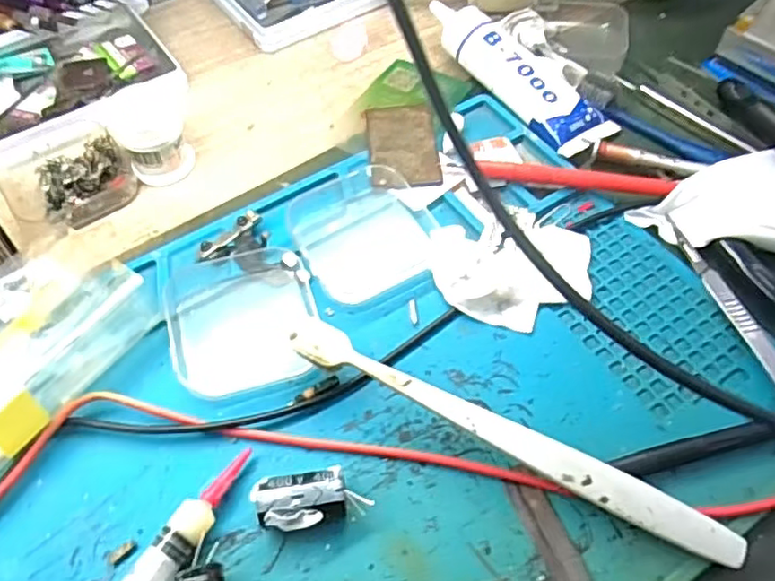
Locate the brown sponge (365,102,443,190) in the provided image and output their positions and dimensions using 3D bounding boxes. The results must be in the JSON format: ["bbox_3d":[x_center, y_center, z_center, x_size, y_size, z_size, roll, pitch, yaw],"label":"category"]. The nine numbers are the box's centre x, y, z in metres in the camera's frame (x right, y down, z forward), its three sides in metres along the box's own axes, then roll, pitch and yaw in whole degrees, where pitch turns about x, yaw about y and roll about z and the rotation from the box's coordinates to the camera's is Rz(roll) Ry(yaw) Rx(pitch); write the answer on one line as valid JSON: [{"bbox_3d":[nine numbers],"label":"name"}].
[{"bbox_3d":[0.008,-0.079,0.345,0.036,0.005,0.058,-5,56,-2],"label":"brown sponge"}]

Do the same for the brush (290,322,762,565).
[{"bbox_3d":[0.044,0.057,0.244,0.180,0.026,0.016,23,60,15],"label":"brush"}]

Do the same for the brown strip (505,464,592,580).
[{"bbox_3d":[0.061,0.091,0.233,0.013,0.004,0.056,-19,58,-12],"label":"brown strip"}]

